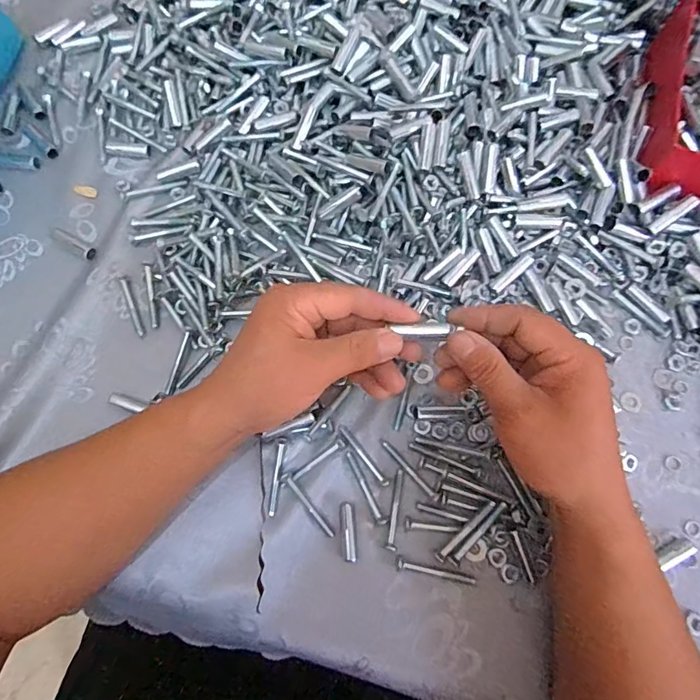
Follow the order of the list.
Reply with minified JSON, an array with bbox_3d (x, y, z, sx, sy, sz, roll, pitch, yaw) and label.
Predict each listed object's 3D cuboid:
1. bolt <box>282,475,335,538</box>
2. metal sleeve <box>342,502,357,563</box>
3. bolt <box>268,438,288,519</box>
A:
[{"bbox_3d":[-0.030,0.112,0.343,0.007,0.010,0.056,-42,78,-12],"label":"bolt"},{"bbox_3d":[-0.001,0.130,0.339,0.008,0.008,0.039,-4,73,-2],"label":"metal sleeve"},{"bbox_3d":[-0.053,0.093,0.351,0.006,0.006,0.054,6,73,1],"label":"bolt"}]

